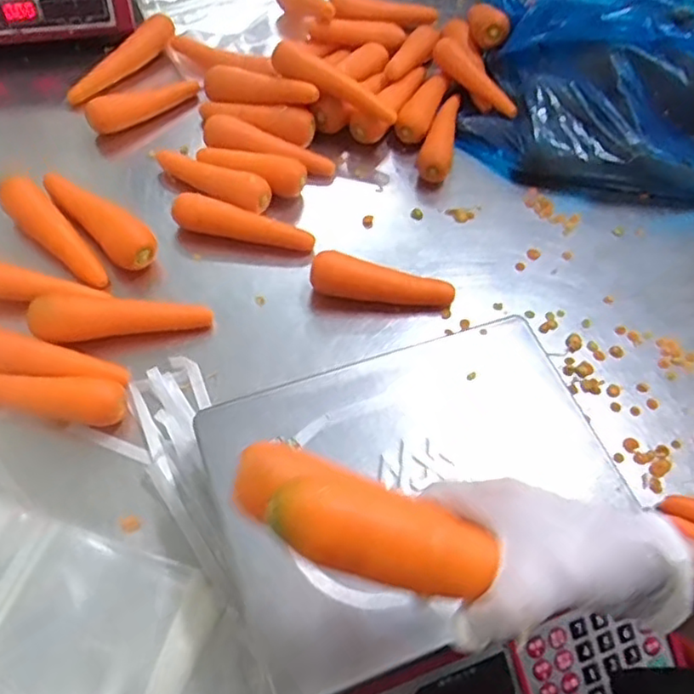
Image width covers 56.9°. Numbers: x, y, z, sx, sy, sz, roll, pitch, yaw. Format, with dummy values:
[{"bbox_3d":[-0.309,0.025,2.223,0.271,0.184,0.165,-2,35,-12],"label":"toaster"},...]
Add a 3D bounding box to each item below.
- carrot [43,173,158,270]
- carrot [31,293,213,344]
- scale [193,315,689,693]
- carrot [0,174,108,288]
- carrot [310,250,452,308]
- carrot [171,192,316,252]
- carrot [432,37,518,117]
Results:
[{"bbox_3d":[-0.273,-0.142,0.703,0.050,0.041,0.177,-38,67,-25],"label":"carrot"},{"bbox_3d":[-0.224,-0.027,0.642,0.169,0.036,0.050,-5,57,-7],"label":"carrot"},{"bbox_3d":[0.066,0.151,0.502,0.303,0.109,0.305,-17,61,-14],"label":"scale"},{"bbox_3d":[-0.310,-0.124,0.682,0.163,0.035,0.042,37,62,19],"label":"carrot"},{"bbox_3d":[0.037,-0.062,0.675,0.151,0.044,0.043,12,57,4],"label":"carrot"},{"bbox_3d":[-0.115,-0.133,0.707,0.154,0.038,0.031,11,57,3],"label":"carrot"},{"bbox_3d":[0.165,-0.354,0.840,0.027,0.027,0.165,-23,63,-17],"label":"carrot"}]

